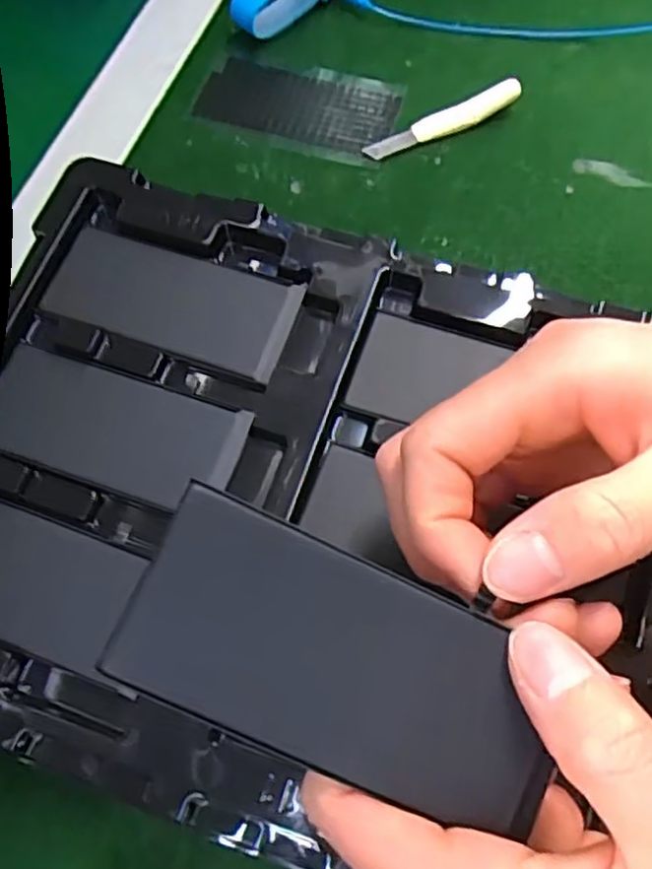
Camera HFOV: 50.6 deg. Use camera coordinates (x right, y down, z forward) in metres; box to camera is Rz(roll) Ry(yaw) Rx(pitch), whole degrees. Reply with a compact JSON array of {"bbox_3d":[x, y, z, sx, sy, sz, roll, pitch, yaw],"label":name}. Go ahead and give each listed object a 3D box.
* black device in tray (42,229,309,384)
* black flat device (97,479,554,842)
[{"bbox_3d":[-0.062,-0.054,0.277,0.099,0.007,0.043,19,71,6],"label":"black device in tray"},{"bbox_3d":[0.005,0.050,0.149,0.095,0.006,0.044,28,72,-5],"label":"black flat device"}]

